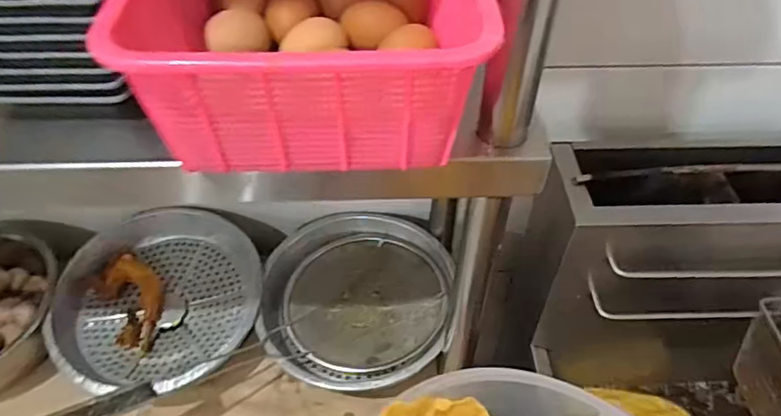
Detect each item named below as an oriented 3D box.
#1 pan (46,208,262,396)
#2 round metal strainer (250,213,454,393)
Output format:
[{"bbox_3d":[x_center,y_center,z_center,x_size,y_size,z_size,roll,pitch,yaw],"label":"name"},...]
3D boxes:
[{"bbox_3d":[-0.299,0.121,0.721,0.247,0.067,0.233,0,47,0],"label":"pan"},{"bbox_3d":[-0.041,0.119,0.749,0.244,0.054,0.240,0,47,0],"label":"round metal strainer"}]

